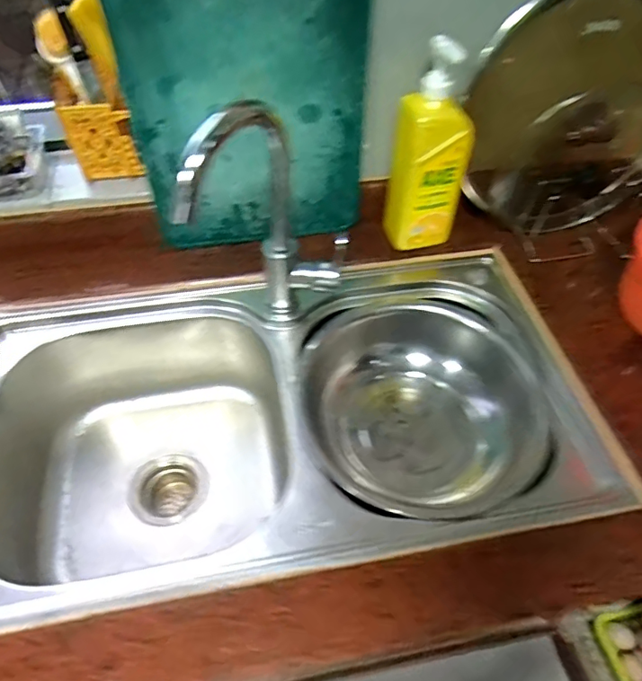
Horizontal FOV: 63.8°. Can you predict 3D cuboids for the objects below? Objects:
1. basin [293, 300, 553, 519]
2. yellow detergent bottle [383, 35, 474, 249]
[{"bbox_3d":[0.119,0.091,0.727,0.309,0.136,0.322,1,52,-1],"label":"basin"},{"bbox_3d":[0.147,-0.245,0.694,0.102,0.275,0.063,9,52,6],"label":"yellow detergent bottle"}]

